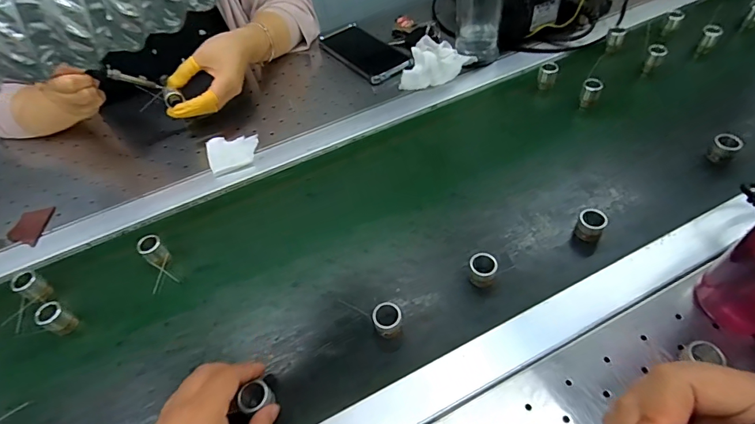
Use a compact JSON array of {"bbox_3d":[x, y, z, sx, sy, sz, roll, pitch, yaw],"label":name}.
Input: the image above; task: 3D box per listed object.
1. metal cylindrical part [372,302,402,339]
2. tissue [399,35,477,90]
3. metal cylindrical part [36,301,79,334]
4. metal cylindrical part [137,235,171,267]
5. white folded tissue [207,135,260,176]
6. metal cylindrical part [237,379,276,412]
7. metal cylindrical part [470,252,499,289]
[{"bbox_3d":[0.009,0.098,0.375,0.025,0.024,0.025,-3,51,3],"label":"metal cylindrical part"},{"bbox_3d":[0.079,-0.217,0.610,0.113,0.038,0.076,-17,52,-8],"label":"tissue"},{"bbox_3d":[-0.313,0.104,0.406,0.024,0.028,0.022,-3,51,3],"label":"metal cylindrical part"},{"bbox_3d":[-0.238,0.042,0.445,0.021,0.027,0.026,-39,58,-24],"label":"metal cylindrical part"},{"bbox_3d":[-0.186,-0.078,0.541,0.065,0.017,0.055,-21,52,-11],"label":"white folded tissue"},{"bbox_3d":[-0.099,0.154,0.344,0.025,0.023,0.021,-16,52,-8],"label":"metal cylindrical part"},{"bbox_3d":[0.100,0.055,0.393,0.024,0.023,0.024,-3,51,3],"label":"metal cylindrical part"}]

